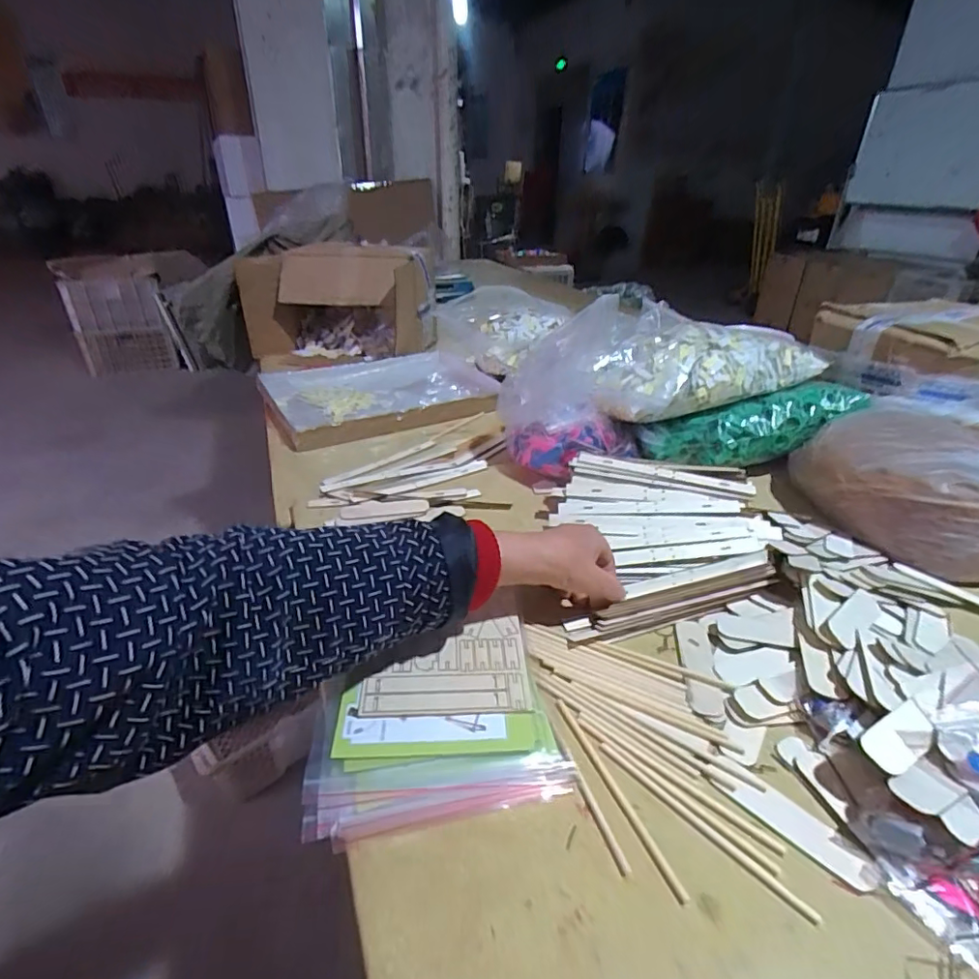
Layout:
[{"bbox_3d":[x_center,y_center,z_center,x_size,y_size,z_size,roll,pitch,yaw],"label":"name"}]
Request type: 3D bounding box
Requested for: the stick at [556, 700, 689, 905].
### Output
[{"bbox_3d":[0.086,0.207,0.376,0.007,0.005,0.148,-12,32,-21],"label":"stick"}]

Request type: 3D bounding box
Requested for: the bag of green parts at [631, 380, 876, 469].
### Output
[{"bbox_3d":[0.348,-0.080,0.728,0.297,0.092,0.064,-7,31,-13],"label":"bag of green parts"}]

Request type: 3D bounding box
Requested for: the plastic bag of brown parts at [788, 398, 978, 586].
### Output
[{"bbox_3d":[0.541,-0.003,0.640,0.288,0.122,0.229,-1,30,-3],"label":"plastic bag of brown parts"}]

